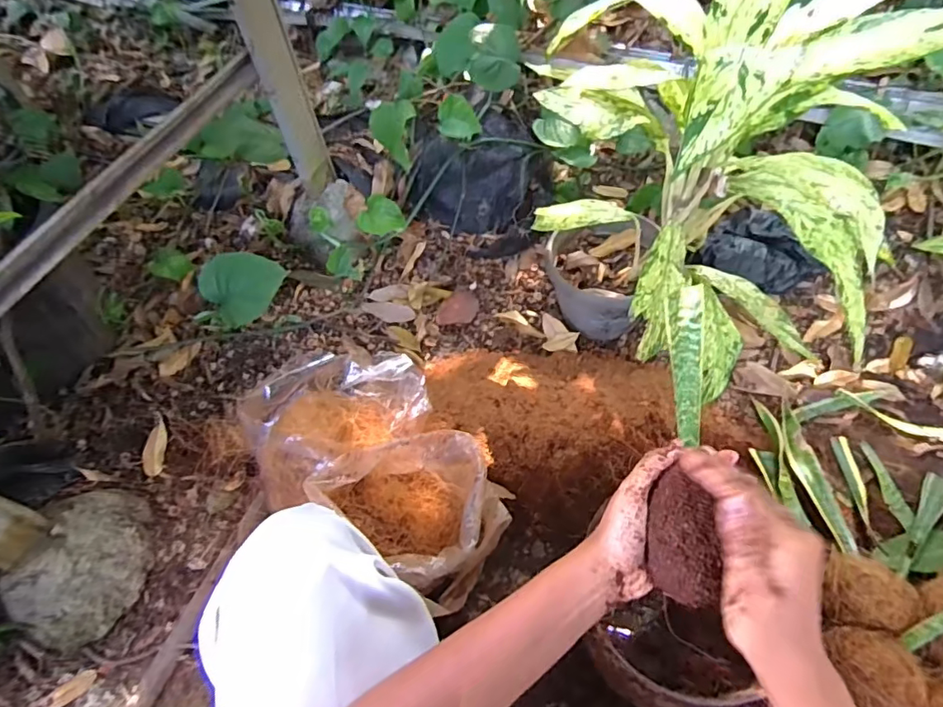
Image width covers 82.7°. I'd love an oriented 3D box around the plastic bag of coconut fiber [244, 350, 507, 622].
[{"bbox_3d":[-0.151,0.187,0.823,0.291,0.197,0.408,-28,54,-16],"label":"plastic bag of coconut fiber"}]

